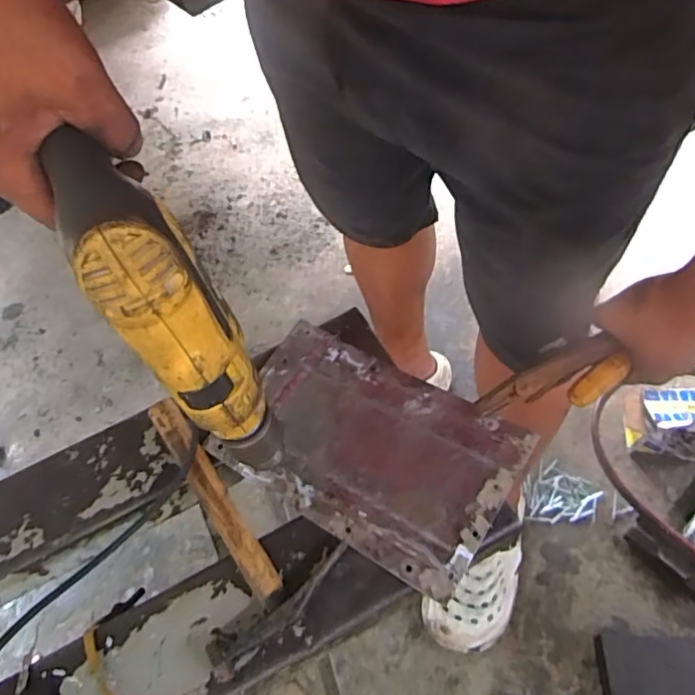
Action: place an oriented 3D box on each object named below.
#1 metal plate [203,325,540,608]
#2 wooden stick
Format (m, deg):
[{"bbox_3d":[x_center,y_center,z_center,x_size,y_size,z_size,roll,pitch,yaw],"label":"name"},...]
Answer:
[{"bbox_3d":[0.014,0.085,0.509,0.245,0.006,0.155,26,66,23],"label":"metal plate"},{"bbox_3d":[-0.120,0.121,0.490,0.026,0.022,0.204,-34,60,-14],"label":"wooden stick"}]

